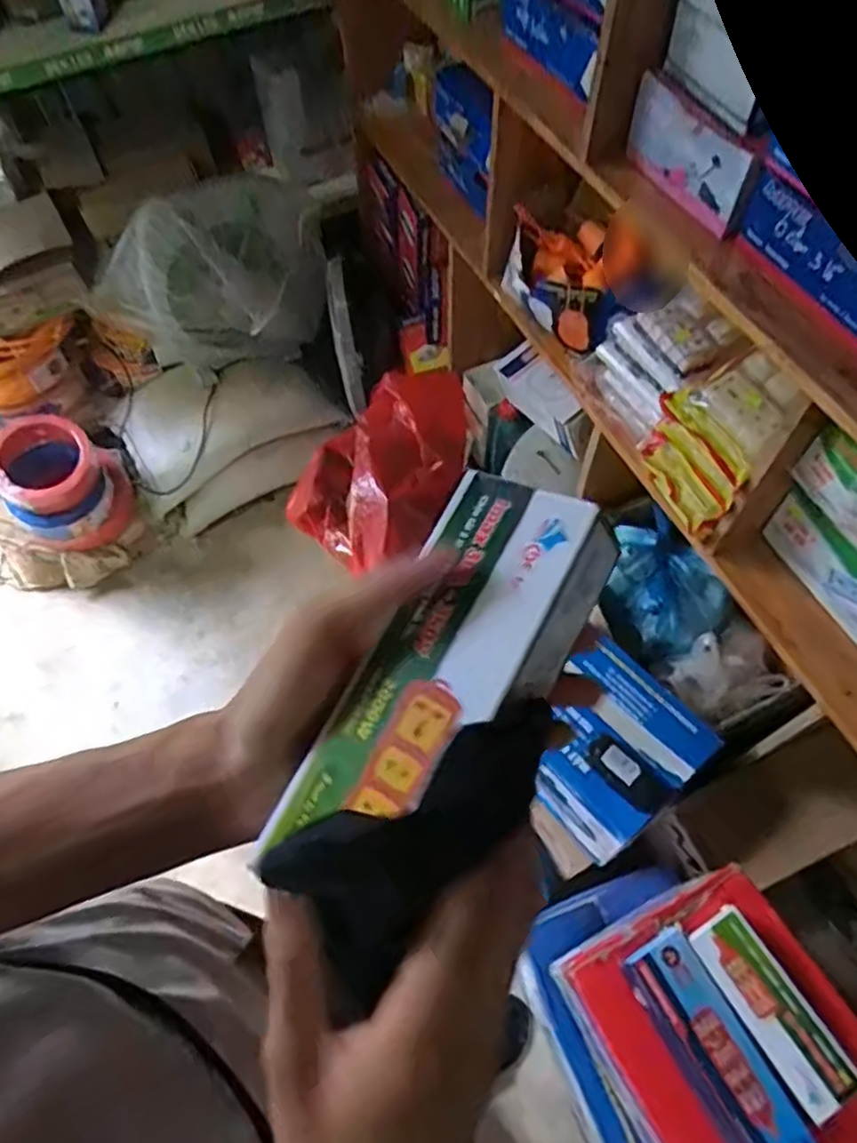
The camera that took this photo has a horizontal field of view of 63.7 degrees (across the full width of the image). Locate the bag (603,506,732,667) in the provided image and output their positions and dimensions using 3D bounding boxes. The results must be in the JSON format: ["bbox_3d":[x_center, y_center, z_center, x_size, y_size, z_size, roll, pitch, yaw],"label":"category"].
[{"bbox_3d":[0.390,0.019,1.162,0.170,0.102,0.227,-22,63,-10],"label":"bag"}]

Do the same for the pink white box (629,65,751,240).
[{"bbox_3d":[0.283,-0.466,0.769,0.024,0.111,0.157,-30,64,-14],"label":"pink white box"}]

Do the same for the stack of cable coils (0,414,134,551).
[{"bbox_3d":[-0.846,-0.207,1.593,0.246,0.189,0.262,-32,65,-15],"label":"stack of cable coils"}]

